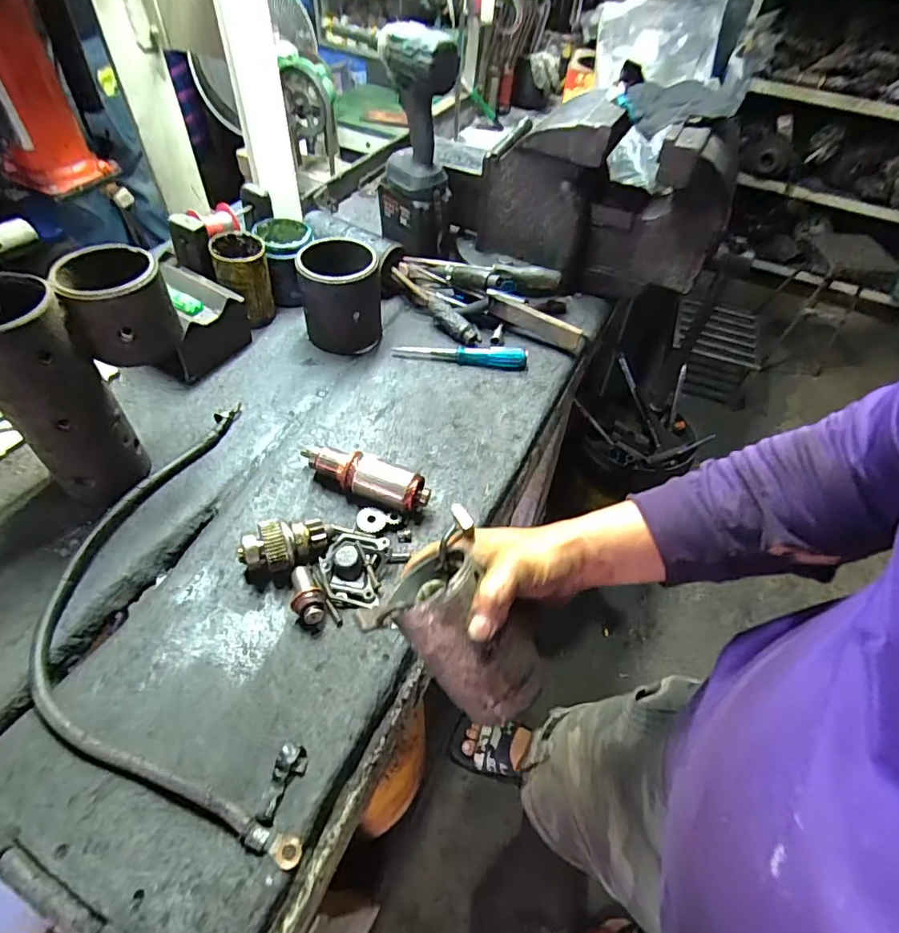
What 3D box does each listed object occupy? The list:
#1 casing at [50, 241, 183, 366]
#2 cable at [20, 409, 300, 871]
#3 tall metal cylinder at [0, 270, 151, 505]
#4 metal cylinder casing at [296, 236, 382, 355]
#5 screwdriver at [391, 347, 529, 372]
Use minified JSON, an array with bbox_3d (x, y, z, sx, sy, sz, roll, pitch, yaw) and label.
[{"bbox_3d":[-0.315,-0.154,0.500,0.087,0.079,0.080,-22,55,-20],"label":"casing"},{"bbox_3d":[-0.284,0.139,0.511,0.215,0.034,0.495,-16,53,-16],"label":"cable"},{"bbox_3d":[-0.385,-0.068,0.513,0.086,0.212,0.089,-32,59,-26],"label":"tall metal cylinder"},{"bbox_3d":[-0.155,-0.247,0.759,0.104,0.132,0.103,1,51,-3],"label":"metal cylinder casing"},{"bbox_3d":[0.017,-0.172,0.777,0.197,0.030,0.023,8,51,3],"label":"screwdriver"}]

